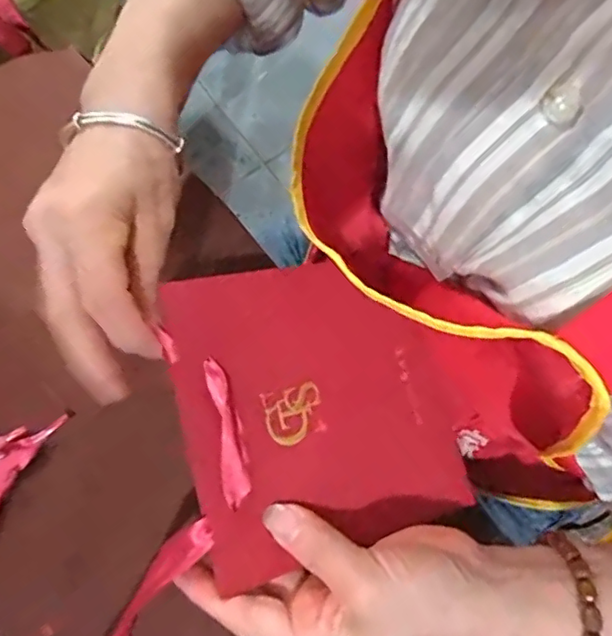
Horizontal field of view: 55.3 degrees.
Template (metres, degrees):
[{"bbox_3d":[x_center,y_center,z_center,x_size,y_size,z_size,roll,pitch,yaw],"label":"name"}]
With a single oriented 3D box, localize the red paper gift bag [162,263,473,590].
[{"bbox_3d":[0.007,0.041,0.282,0.133,0.008,0.135,-12,85,-27],"label":"red paper gift bag"}]

